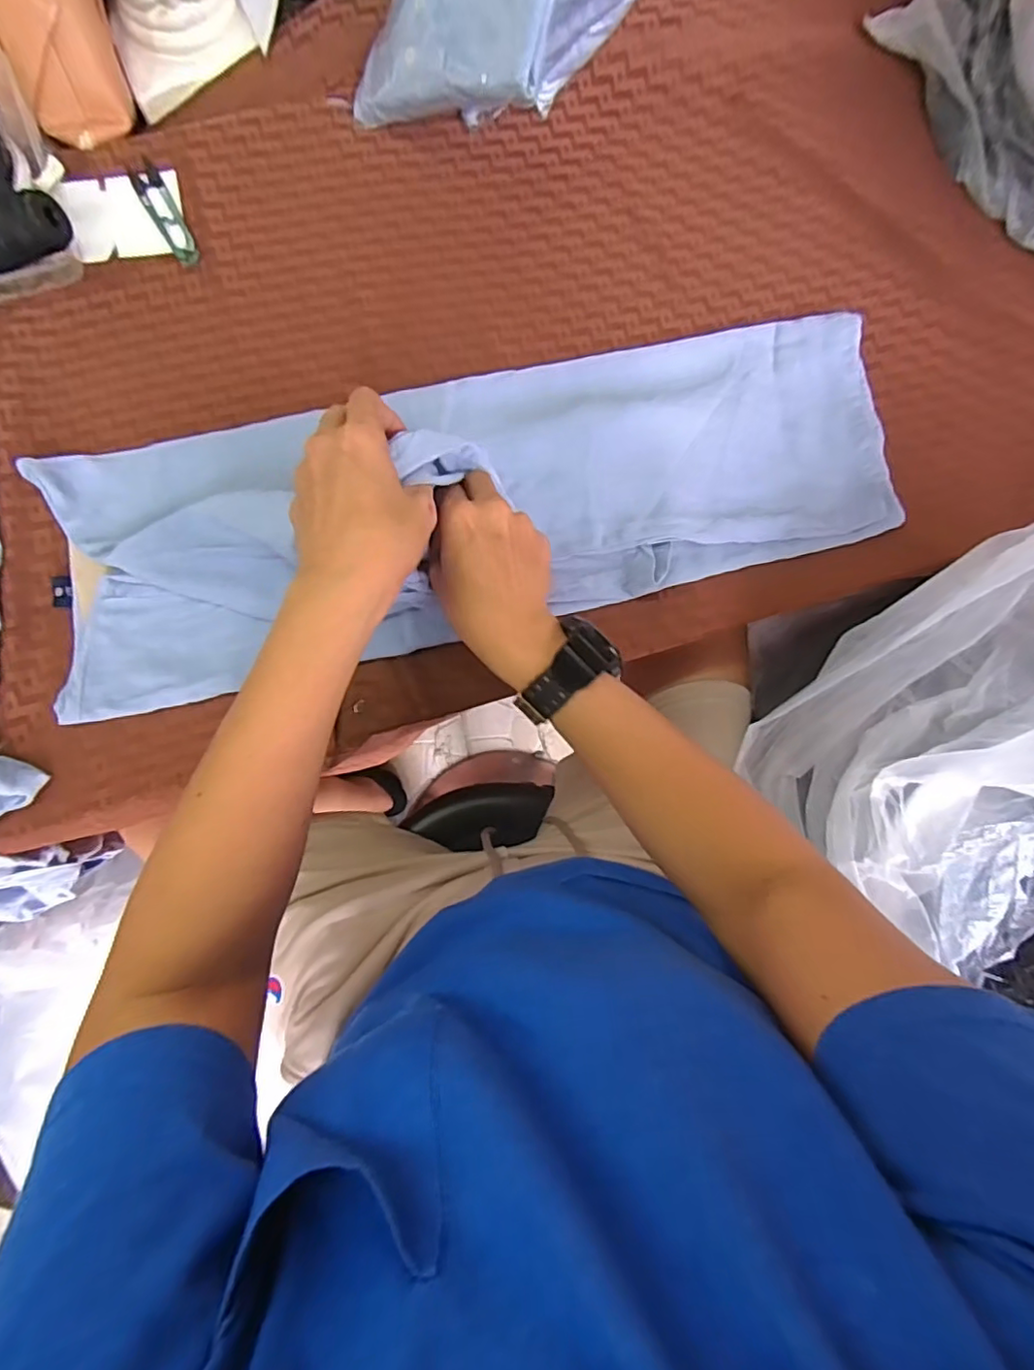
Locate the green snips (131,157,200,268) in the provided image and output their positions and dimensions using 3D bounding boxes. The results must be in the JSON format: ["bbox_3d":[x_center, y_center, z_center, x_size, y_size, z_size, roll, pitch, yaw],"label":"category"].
[{"bbox_3d":[-0.296,-0.395,0.491,0.023,0.009,0.096,-27,84,-5],"label":"green snips"}]

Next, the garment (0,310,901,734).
[{"bbox_3d":[-0.027,-0.150,0.465,0.667,0.036,0.207,-13,81,-4],"label":"garment"}]

